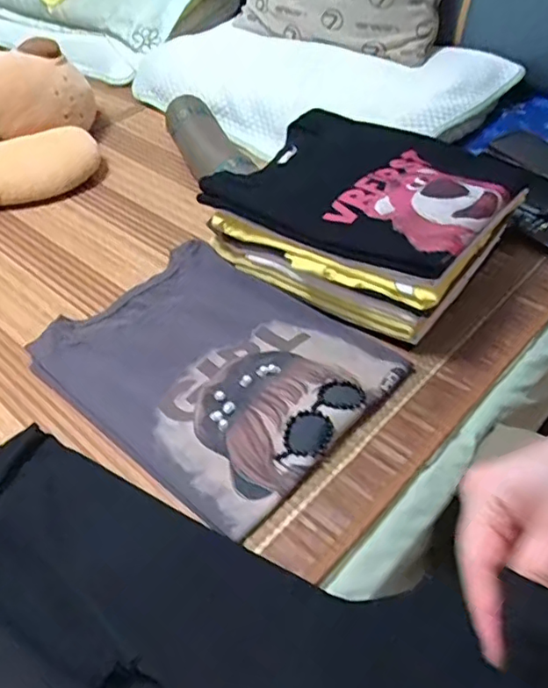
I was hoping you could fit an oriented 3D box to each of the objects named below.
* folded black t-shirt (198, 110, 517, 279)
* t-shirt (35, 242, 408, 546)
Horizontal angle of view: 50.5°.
[{"bbox_3d":[0.113,-0.204,0.722,0.320,0.033,0.250,27,53,27],"label":"folded black t-shirt"},{"bbox_3d":[-0.072,0.016,0.661,0.356,0.025,0.276,31,55,31],"label":"t-shirt"}]

